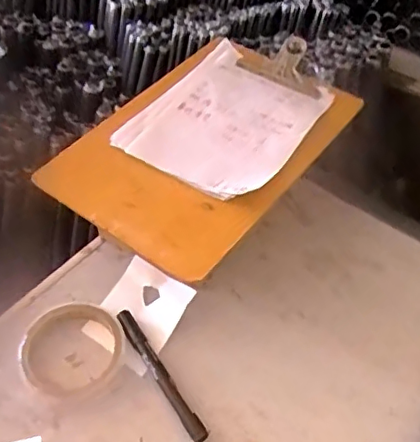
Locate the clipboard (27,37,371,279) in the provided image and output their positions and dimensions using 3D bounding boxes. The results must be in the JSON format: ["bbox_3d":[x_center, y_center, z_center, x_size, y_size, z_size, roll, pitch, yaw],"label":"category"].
[{"bbox_3d":[-0.002,-0.080,0.551,0.189,0.027,0.282,31,58,22],"label":"clipboard"}]

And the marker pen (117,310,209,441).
[{"bbox_3d":[-0.045,0.137,0.507,0.015,0.014,0.138,-27,57,-20],"label":"marker pen"}]

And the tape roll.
[{"bbox_3d":[-0.126,0.113,0.517,0.090,0.025,0.091,0,52,0],"label":"tape roll"}]

